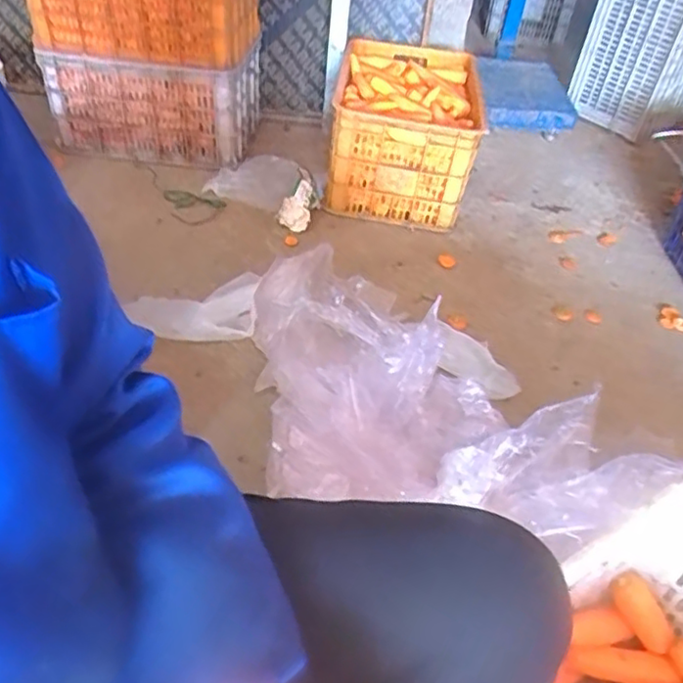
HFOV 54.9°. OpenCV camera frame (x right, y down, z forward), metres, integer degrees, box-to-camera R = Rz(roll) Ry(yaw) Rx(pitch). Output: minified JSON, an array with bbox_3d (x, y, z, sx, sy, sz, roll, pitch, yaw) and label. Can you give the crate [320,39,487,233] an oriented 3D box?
[{"bbox_3d":[0.165,-0.579,1.779,0.365,0.256,0.605,6,41,0],"label":"crate"}]

